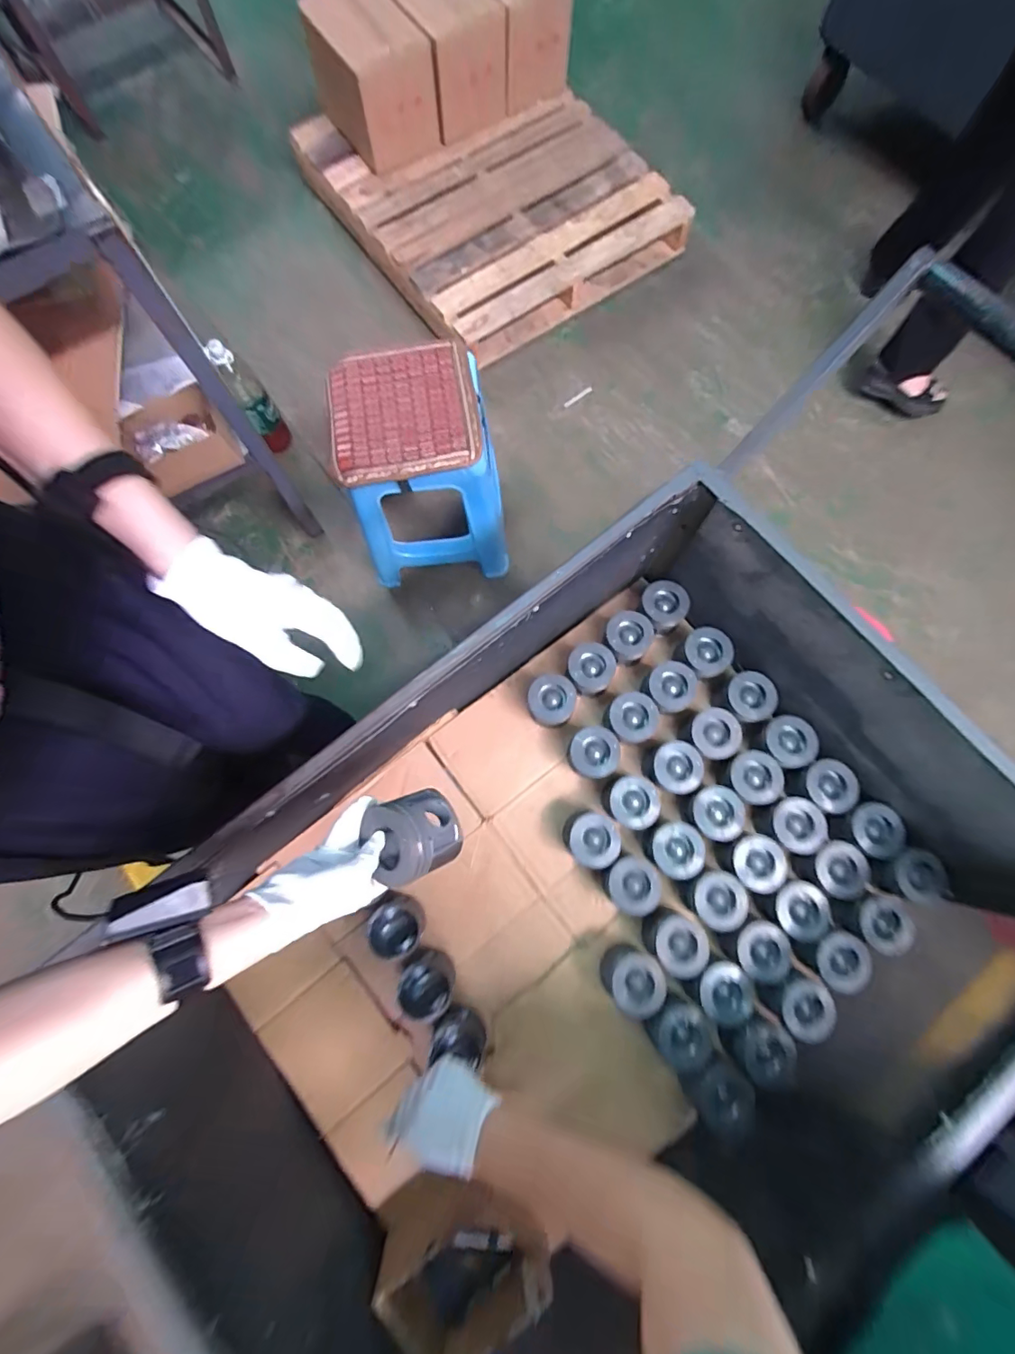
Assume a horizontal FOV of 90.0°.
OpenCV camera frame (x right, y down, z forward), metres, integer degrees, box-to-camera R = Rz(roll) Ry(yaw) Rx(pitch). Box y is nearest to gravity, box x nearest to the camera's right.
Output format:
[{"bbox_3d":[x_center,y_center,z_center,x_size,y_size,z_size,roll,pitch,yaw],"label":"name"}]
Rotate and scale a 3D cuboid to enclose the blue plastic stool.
[{"bbox_3d":[-0.197,-0.468,1.218,0.333,0.459,0.302,-6,77,-1],"label":"blue plastic stool"}]

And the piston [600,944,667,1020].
[{"bbox_3d":[0.199,0.485,0.814,0.088,0.076,0.082,0,77,0],"label":"piston"}]

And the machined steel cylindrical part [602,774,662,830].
[{"bbox_3d":[0.217,0.219,0.885,0.091,0.060,0.083,12,77,3],"label":"machined steel cylindrical part"}]

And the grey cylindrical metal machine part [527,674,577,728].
[{"bbox_3d":[0.080,0.045,0.933,0.081,0.082,0.086,0,77,0],"label":"grey cylindrical metal machine part"}]

